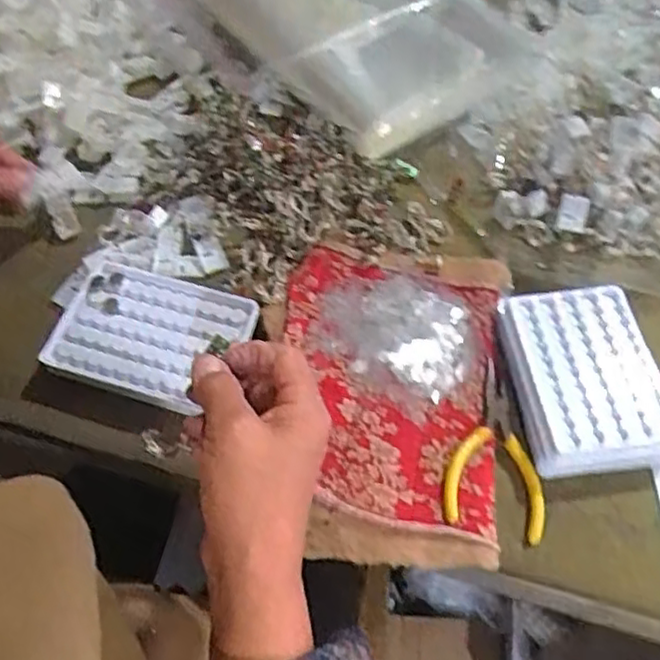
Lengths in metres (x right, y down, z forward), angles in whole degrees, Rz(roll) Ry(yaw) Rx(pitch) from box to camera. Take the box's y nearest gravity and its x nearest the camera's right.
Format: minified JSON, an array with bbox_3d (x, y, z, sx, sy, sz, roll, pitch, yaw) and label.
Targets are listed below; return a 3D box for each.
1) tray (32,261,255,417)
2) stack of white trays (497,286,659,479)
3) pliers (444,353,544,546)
[{"bbox_3d":[-0.125,0.002,0.494,0.121,0.016,0.092,16,60,9],"label":"tray"},{"bbox_3d":[0.177,0.033,0.487,0.102,0.030,0.122,-5,59,-4],"label":"stack of white trays"},{"bbox_3d":[0.110,0.078,0.473,0.064,0.012,0.115,6,59,3],"label":"pliers"}]

